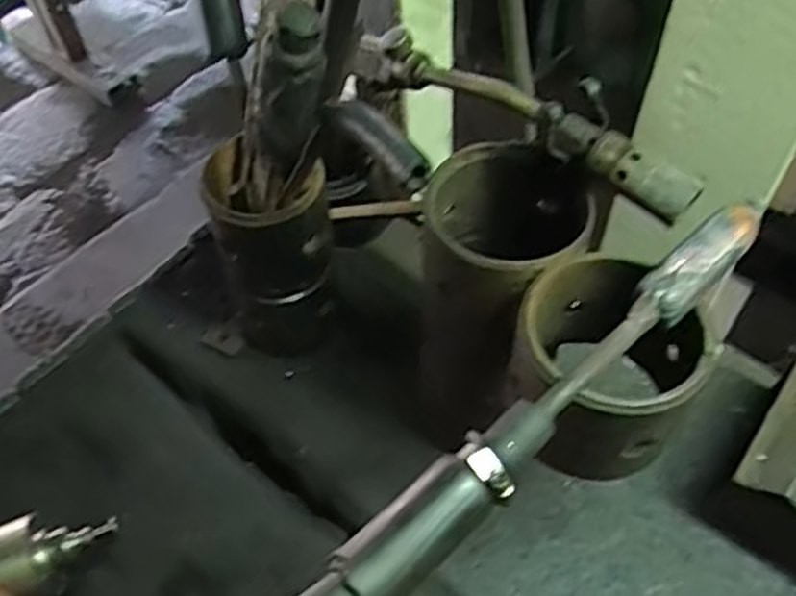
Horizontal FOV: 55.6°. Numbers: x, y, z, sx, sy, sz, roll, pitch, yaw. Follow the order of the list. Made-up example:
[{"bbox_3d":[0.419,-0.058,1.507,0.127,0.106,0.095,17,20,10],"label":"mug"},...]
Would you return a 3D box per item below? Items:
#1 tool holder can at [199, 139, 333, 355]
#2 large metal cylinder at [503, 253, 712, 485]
[{"bbox_3d":[-0.085,-0.024,0.551,0.081,0.202,0.063,-9,54,-4],"label":"tool holder can"},{"bbox_3d":[0.096,0.034,0.371,0.090,0.076,0.091,-13,54,-7],"label":"large metal cylinder"}]

